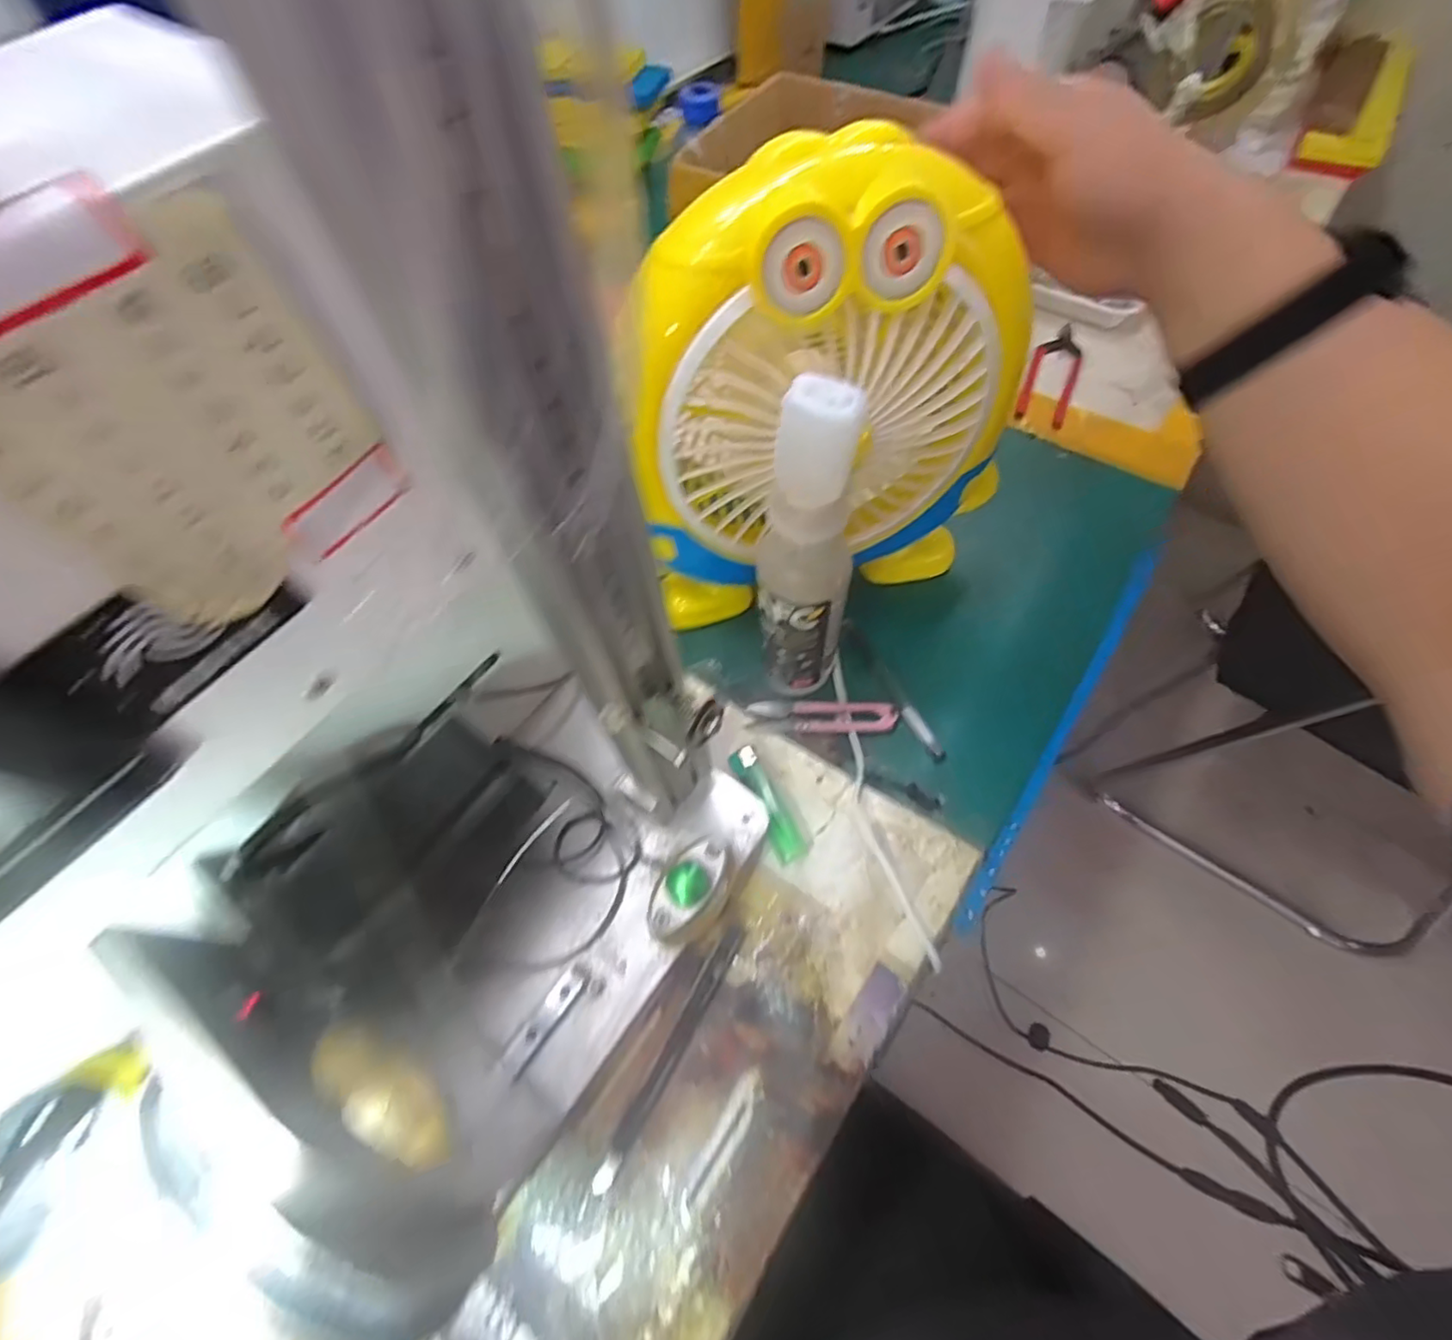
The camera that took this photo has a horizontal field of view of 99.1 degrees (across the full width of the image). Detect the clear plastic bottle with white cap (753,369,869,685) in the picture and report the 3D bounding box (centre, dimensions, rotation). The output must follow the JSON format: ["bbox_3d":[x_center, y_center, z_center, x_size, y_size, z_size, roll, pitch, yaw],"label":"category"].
[{"bbox_3d":[0.042,-0.049,0.340,0.051,0.223,0.036,13,63,10],"label":"clear plastic bottle with white cap"}]

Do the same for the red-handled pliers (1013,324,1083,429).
[{"bbox_3d":[0.310,-0.281,0.586,0.043,0.022,0.137,21,65,14],"label":"red-handled pliers"}]

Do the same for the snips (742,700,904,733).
[{"bbox_3d":[0.066,0.031,0.424,0.098,0.013,0.025,1,61,4],"label":"snips"}]

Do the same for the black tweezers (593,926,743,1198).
[{"bbox_3d":[-0.029,0.207,0.337,0.010,0.012,0.140,26,66,16],"label":"black tweezers"}]

